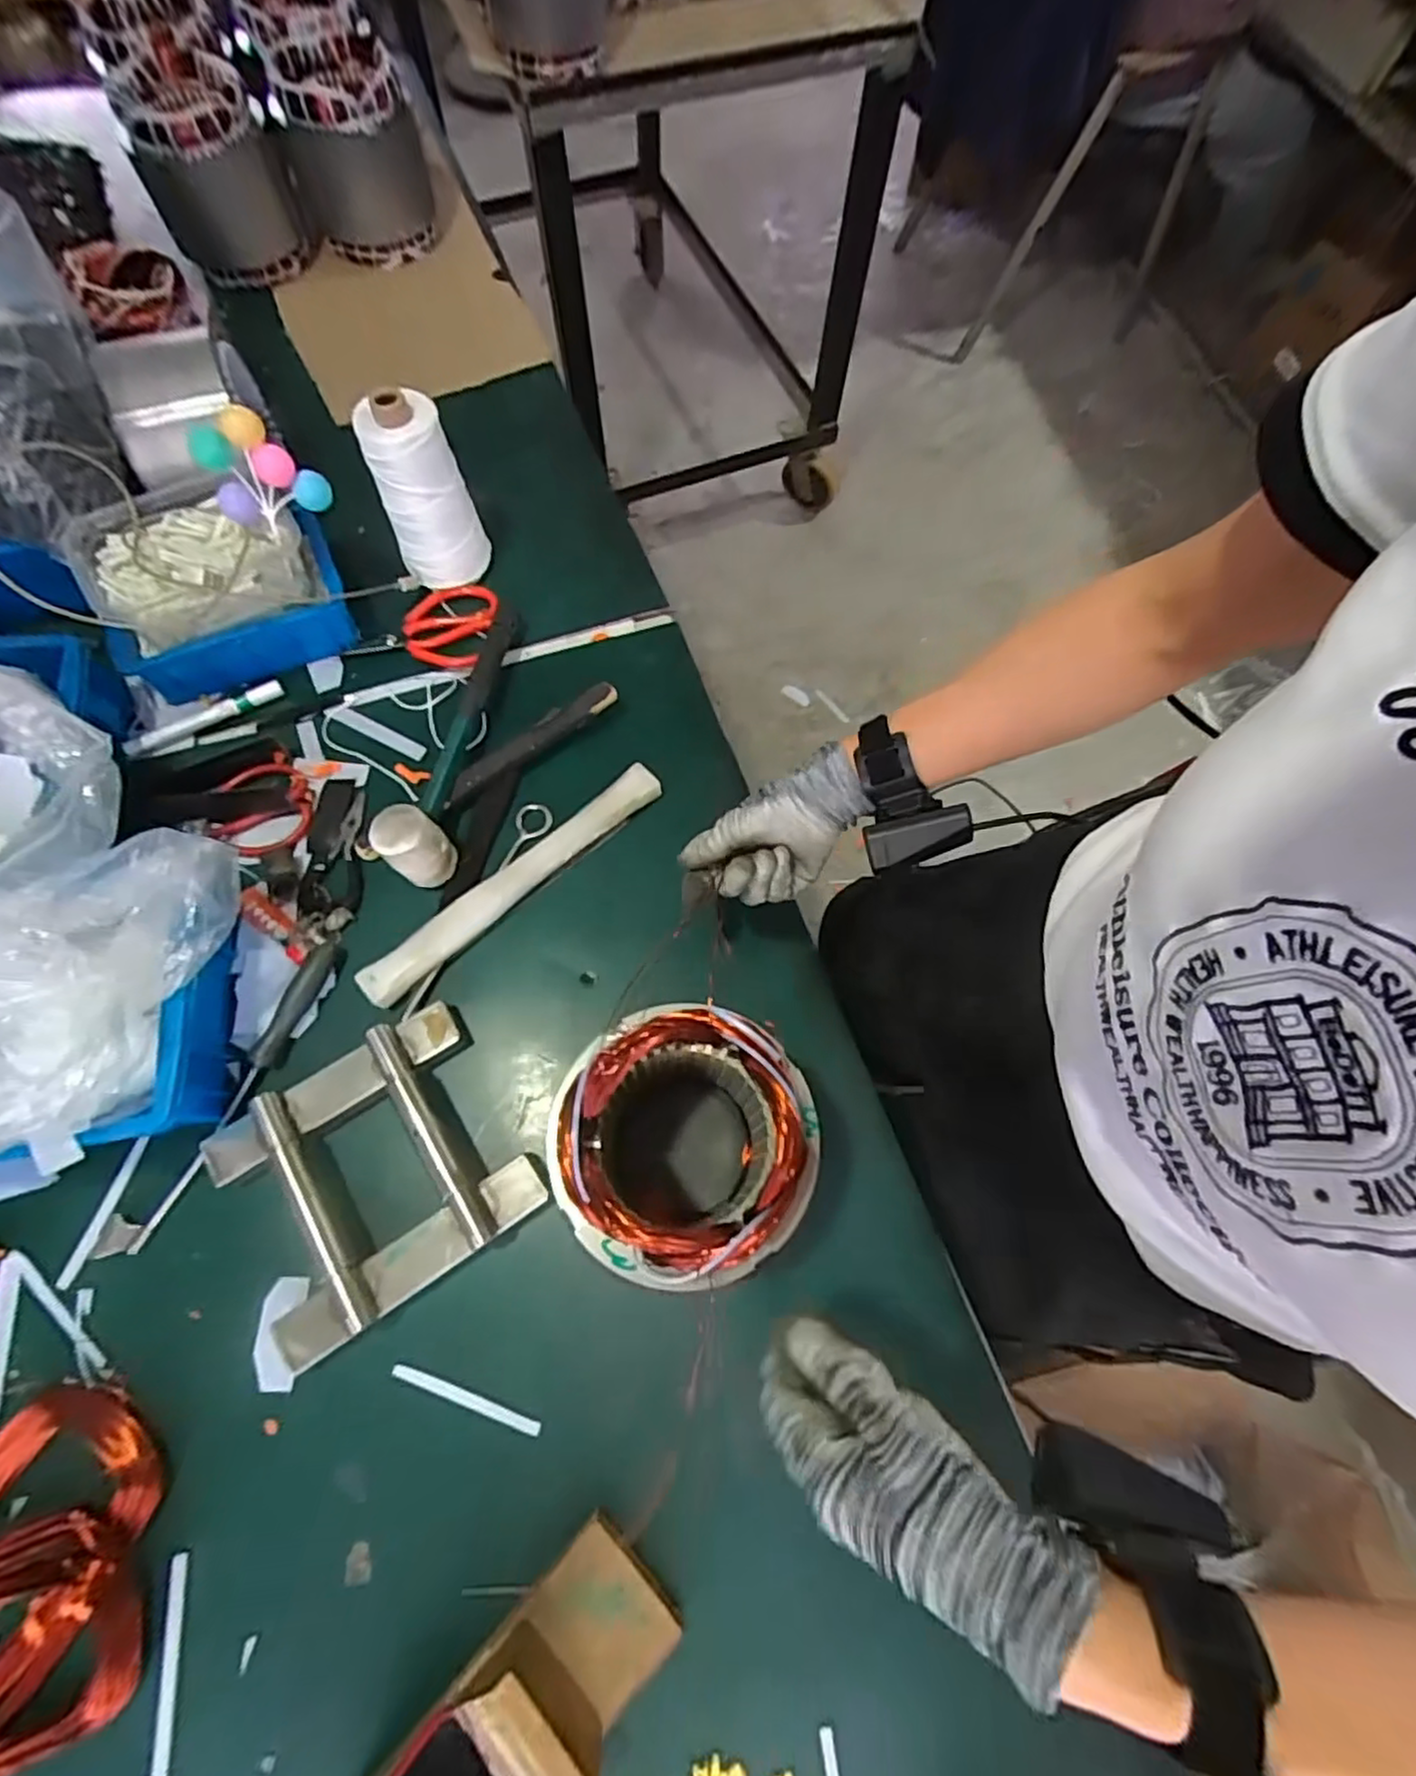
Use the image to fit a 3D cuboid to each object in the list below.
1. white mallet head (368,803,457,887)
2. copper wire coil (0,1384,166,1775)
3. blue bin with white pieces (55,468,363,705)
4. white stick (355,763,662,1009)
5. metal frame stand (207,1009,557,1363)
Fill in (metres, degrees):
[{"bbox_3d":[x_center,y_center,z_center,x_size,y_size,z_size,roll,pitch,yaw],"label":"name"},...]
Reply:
[{"bbox_3d":[-0.243,-0.034,0.581,0.050,0.063,0.046,1,69,-1],"label":"white mallet head"},{"bbox_3d":[-0.441,0.436,0.428,0.162,0.038,0.203,-7,70,-4],"label":"copper wire coil"},{"bbox_3d":[-0.443,-0.275,0.635,0.197,0.113,0.120,-22,72,-10],"label":"blue bin with white pieces"},{"bbox_3d":[-0.162,-0.009,0.598,0.294,0.018,0.032,-40,75,-15],"label":"white stick"},{"bbox_3d":[-0.244,0.207,0.510,0.193,0.037,0.174,-32,73,-13],"label":"metal frame stand"}]

